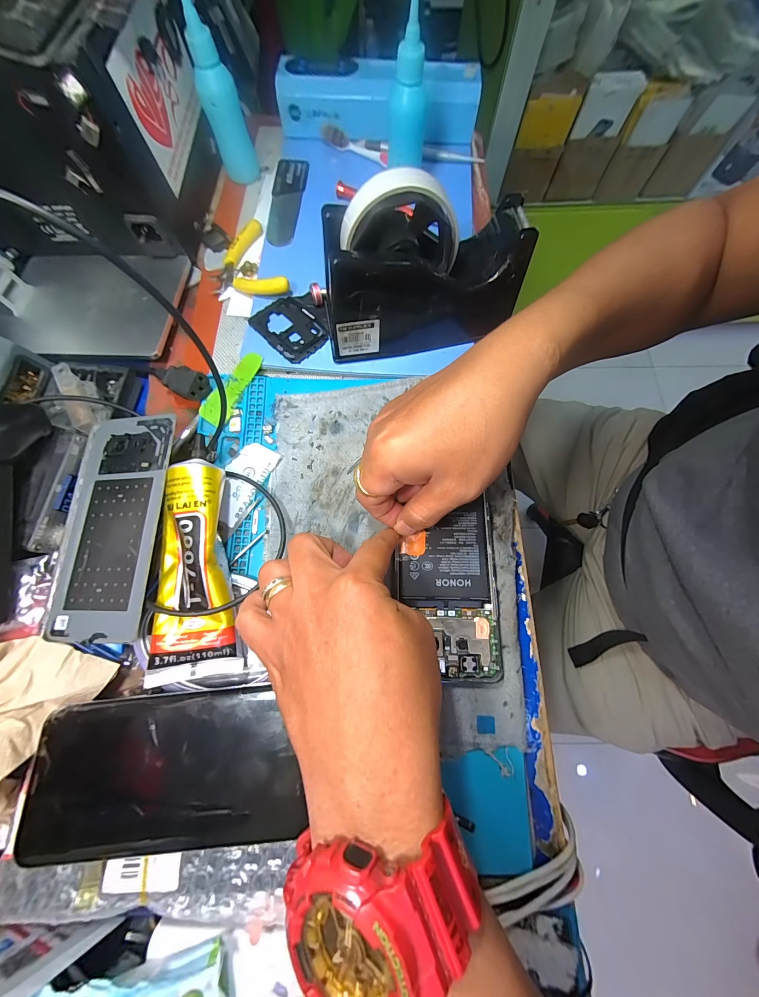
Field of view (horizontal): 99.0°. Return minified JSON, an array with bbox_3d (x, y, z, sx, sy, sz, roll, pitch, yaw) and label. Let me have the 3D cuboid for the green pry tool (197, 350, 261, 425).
[{"bbox_3d":[-0.123,-0.094,0.277,0.024,0.004,0.070,33,79,4],"label":"green pry tool"}]

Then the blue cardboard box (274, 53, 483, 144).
[{"bbox_3d":[-0.001,-0.419,0.343,0.209,0.044,0.059,2,74,1],"label":"blue cardboard box"}]

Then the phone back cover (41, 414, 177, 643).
[{"bbox_3d":[-0.188,0.015,0.228,0.074,0.004,0.156,-3,75,9],"label":"phone back cover"}]

